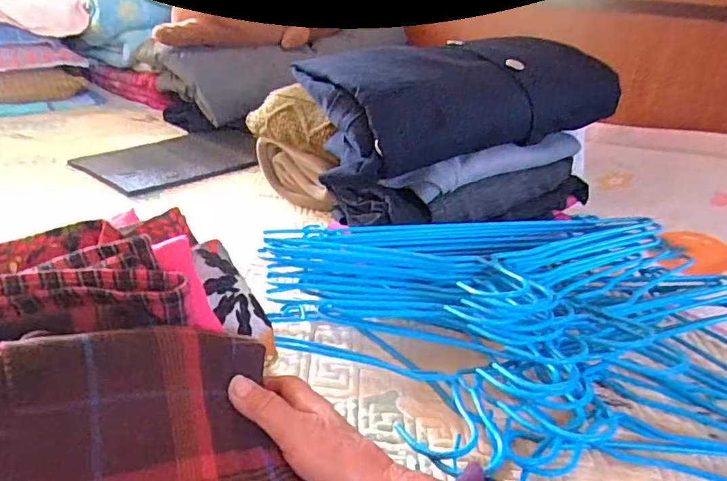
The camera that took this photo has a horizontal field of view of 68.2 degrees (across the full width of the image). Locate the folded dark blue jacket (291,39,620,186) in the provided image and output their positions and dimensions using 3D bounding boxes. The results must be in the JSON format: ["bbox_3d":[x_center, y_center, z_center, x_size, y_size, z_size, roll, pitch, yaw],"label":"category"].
[{"bbox_3d":[0.114,-0.175,0.650,0.370,0.117,0.153,-12,30,-27],"label":"folded dark blue jacket"}]

